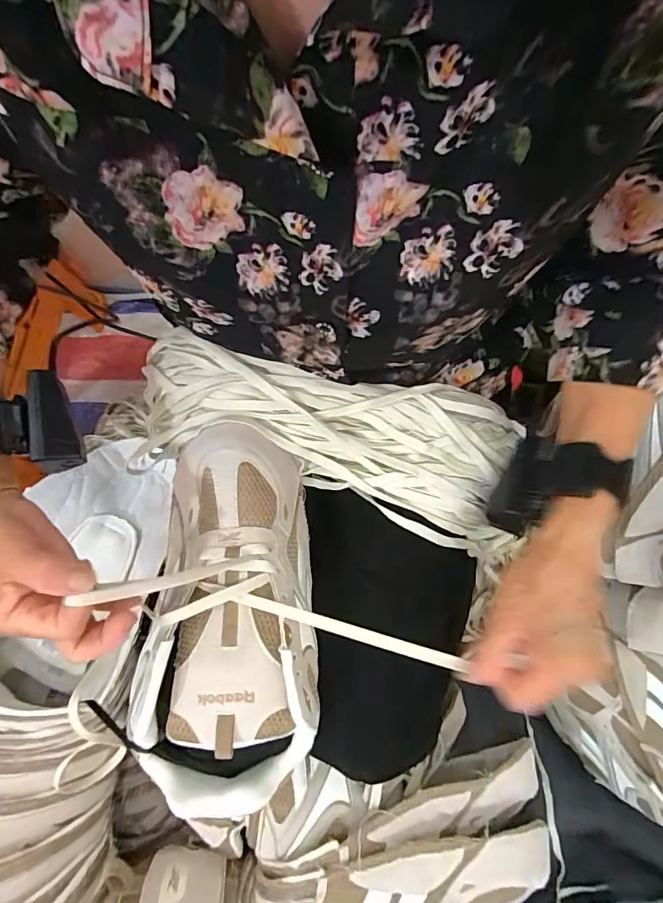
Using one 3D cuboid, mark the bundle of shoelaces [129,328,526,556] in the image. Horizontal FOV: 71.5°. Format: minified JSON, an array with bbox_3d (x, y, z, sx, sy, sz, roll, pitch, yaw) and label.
[{"bbox_3d":[-0.006,-0.009,0.378,0.340,0.073,0.124,10,75,1],"label":"bundle of shoelaces"}]

